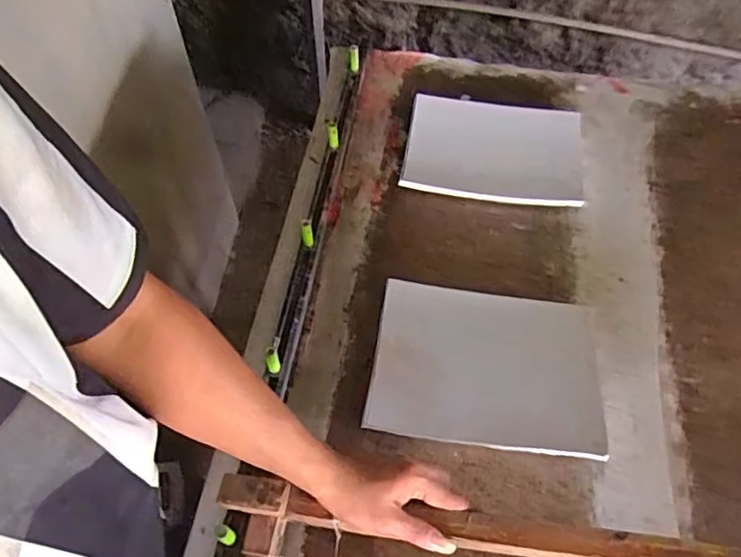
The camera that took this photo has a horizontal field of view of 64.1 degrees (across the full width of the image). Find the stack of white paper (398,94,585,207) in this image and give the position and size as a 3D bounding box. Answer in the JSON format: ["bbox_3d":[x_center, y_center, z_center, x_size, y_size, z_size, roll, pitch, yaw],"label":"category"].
[{"bbox_3d":[0.191,-0.200,0.920,0.263,0.023,0.200,8,57,7],"label":"stack of white paper"}]

